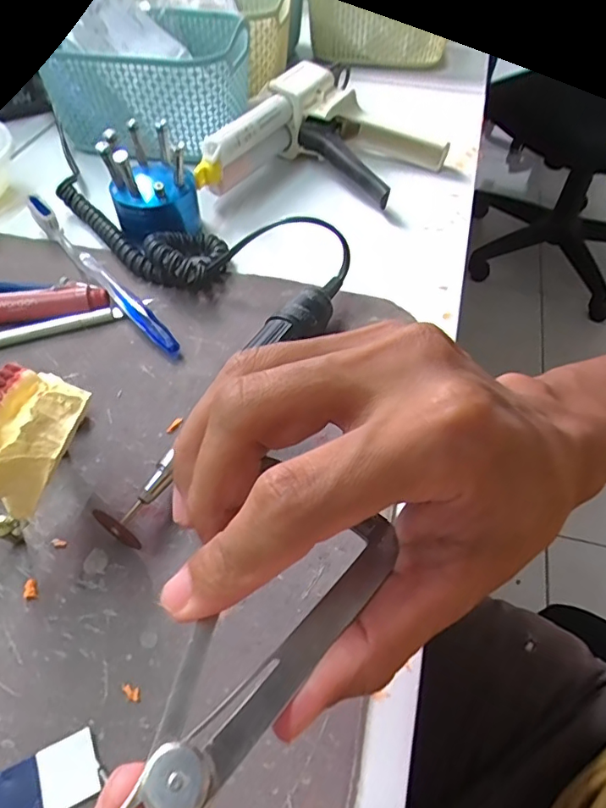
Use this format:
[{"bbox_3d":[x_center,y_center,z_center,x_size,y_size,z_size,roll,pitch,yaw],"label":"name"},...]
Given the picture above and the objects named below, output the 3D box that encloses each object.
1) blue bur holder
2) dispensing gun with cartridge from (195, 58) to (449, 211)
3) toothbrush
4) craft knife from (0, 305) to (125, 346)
[{"bbox_3d":[-0.106,-0.156,0.377,0.058,0.068,0.051,-9,52,-7],"label":"blue bur holder"},{"bbox_3d":[0.016,-0.202,0.424,0.133,0.061,0.176,28,57,21],"label":"dispensing gun with cartridge"},{"bbox_3d":[-0.135,-0.087,0.350,0.011,0.023,0.179,-35,59,-25],"label":"toothbrush"},{"bbox_3d":[-0.170,-0.041,0.320,0.120,0.009,0.007,-18,53,-14],"label":"craft knife"}]

